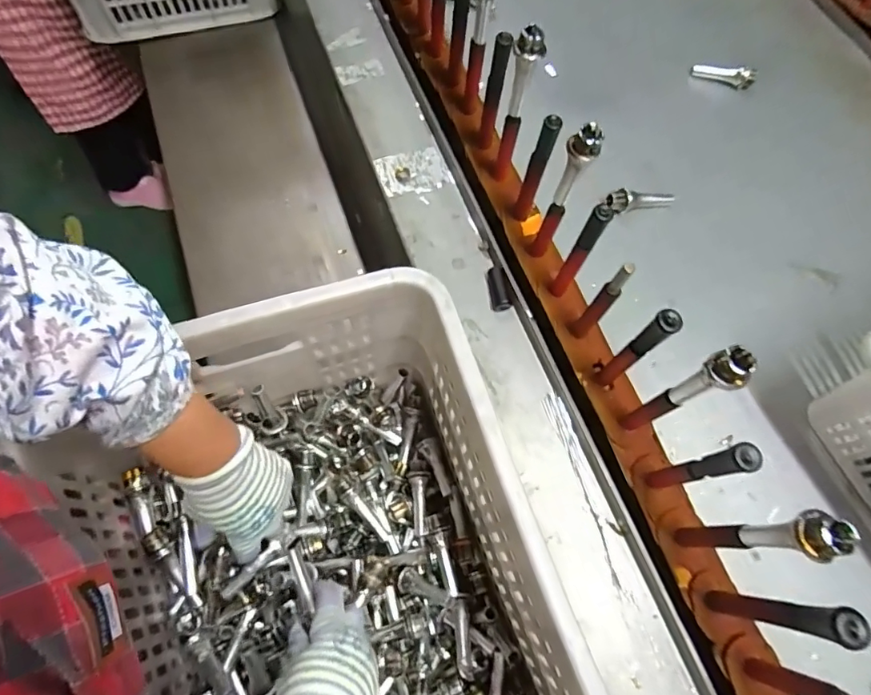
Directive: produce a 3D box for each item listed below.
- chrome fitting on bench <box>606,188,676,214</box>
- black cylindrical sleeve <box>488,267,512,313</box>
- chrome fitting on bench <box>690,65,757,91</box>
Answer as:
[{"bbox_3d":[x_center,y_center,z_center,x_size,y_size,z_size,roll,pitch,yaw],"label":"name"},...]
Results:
[{"bbox_3d":[0.245,-0.176,0.591,0.086,0.019,0.020,-8,68,-6],"label":"chrome fitting on bench"},{"bbox_3d":[0.069,-0.062,0.530,0.019,0.017,0.047,-2,68,-4],"label":"black cylindrical sleeve"},{"bbox_3d":[0.399,-0.377,0.687,0.082,0.021,0.018,20,68,5],"label":"chrome fitting on bench"}]

